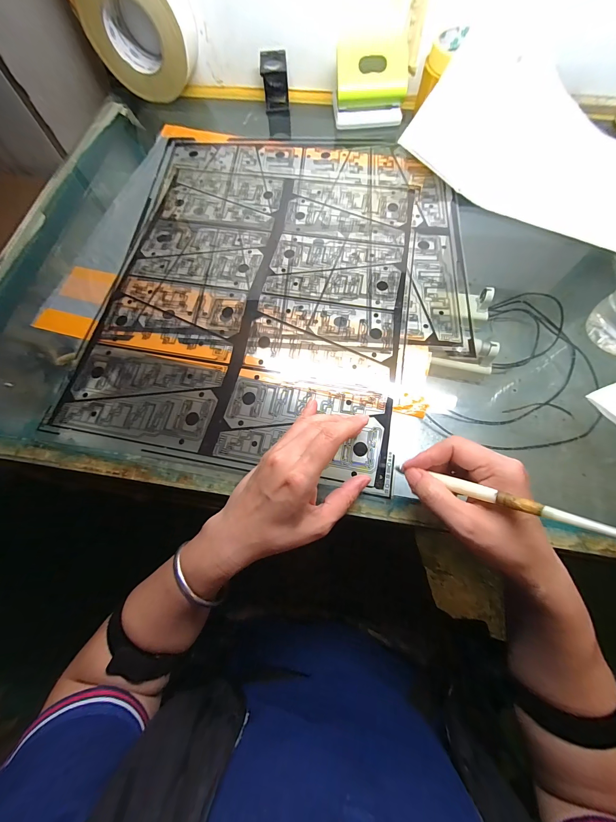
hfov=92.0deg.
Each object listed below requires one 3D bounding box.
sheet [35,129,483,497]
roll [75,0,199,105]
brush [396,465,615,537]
[{"bbox_3d":[-0.027,-0.166,0.357,0.415,0.004,0.466,6,70,4],"label":"sheet"},{"bbox_3d":[-0.242,-0.554,0.433,0.143,0.134,0.071,7,70,4],"label":"roll"},{"bbox_3d":[0.123,0.057,0.206,0.133,0.005,0.010,12,66,45],"label":"brush"}]

